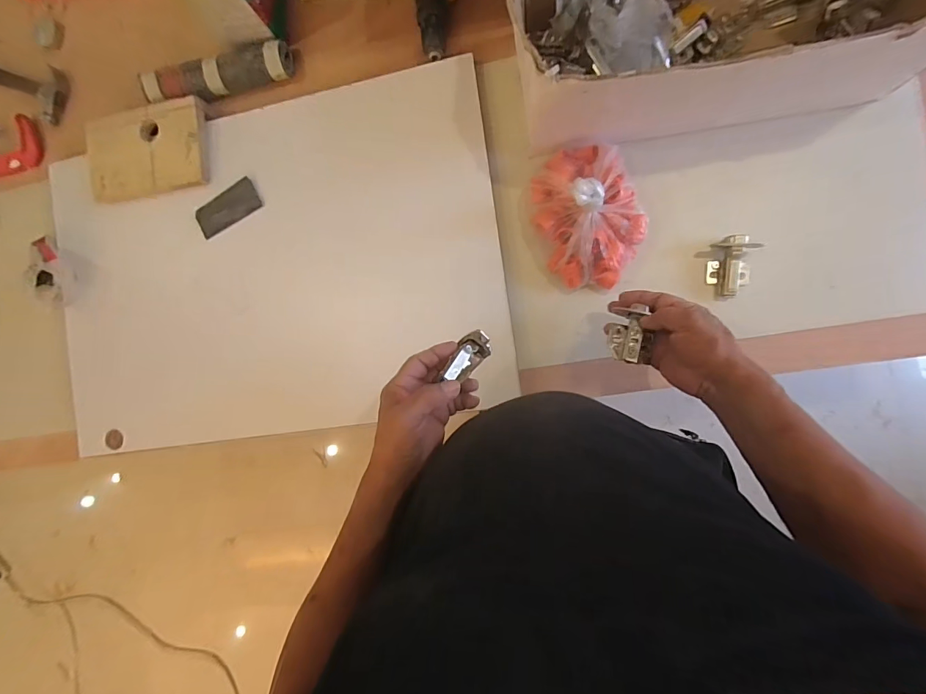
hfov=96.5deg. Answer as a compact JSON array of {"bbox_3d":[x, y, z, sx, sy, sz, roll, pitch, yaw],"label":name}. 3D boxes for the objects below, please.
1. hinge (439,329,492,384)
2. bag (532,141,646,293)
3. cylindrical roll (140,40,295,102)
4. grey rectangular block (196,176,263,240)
[{"bbox_3d":[0.001,0.014,0.455,0.034,0.039,0.063,39,66,6],"label":"hinge"},{"bbox_3d":[0.165,-0.175,0.546,0.135,0.095,0.194,-22,86,9],"label":"bag"},{"bbox_3d":[-0.394,-0.435,0.664,0.249,0.042,0.062,-5,88,9],"label":"cylindrical roll"},{"bbox_3d":[-0.376,-0.220,0.658,0.113,0.007,0.046,-26,109,9],"label":"grey rectangular block"}]

